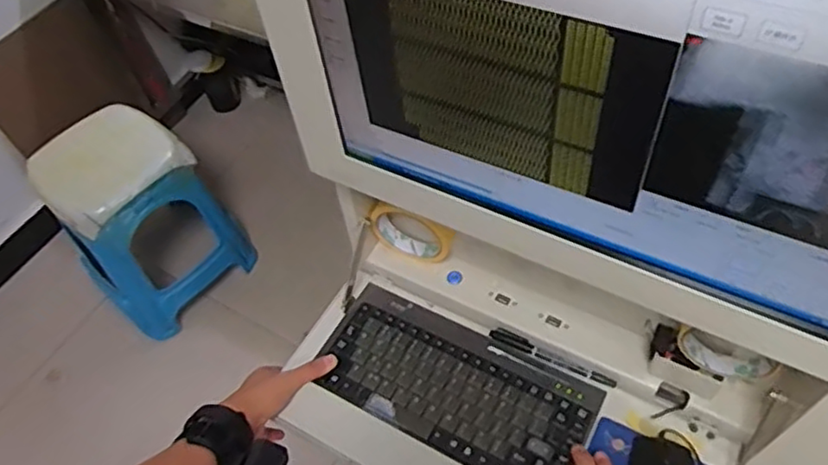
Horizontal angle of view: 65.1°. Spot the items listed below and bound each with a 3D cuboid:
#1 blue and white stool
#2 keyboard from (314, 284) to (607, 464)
[{"bbox_3d":[-0.683,-0.031,1.630,0.337,0.455,0.356,35,65,26],"label":"blue and white stool"},{"bbox_3d":[0.039,0.166,0.699,0.288,0.015,0.135,23,60,21],"label":"keyboard"}]

